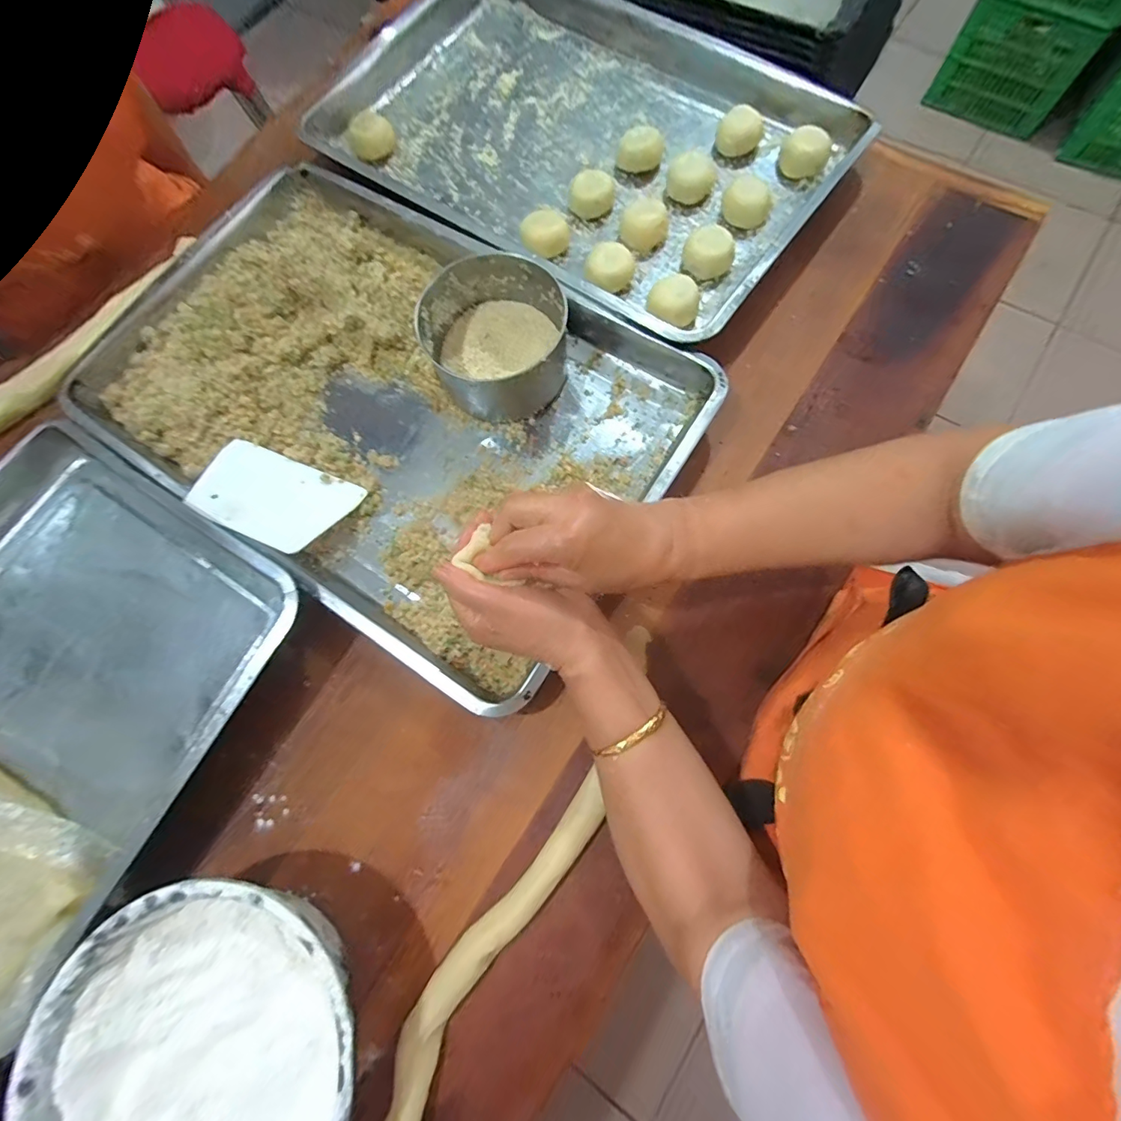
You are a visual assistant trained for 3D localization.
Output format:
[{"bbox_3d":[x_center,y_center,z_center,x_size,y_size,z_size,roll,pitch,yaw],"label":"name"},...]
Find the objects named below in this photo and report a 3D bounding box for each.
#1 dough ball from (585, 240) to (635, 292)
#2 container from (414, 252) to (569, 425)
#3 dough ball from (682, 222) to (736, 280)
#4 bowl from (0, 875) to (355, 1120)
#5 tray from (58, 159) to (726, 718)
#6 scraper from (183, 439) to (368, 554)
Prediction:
[{"bbox_3d":[0.054,-0.315,0.520,0.051,0.033,0.045,10,77,6],"label":"dough ball"},{"bbox_3d":[-0.065,-0.225,0.485,0.136,0.072,0.133,-1,74,4],"label":"container"},{"bbox_3d":[0.162,-0.334,0.520,0.054,0.034,0.044,19,79,8],"label":"dough ball"},{"bbox_3d":[-0.248,0.349,0.347,0.217,0.079,0.222,-1,74,4],"label":"bowl"},{"bbox_3d":[-0.186,-0.173,0.489,0.600,0.048,0.391,33,79,8],"label":"tray"},{"bbox_3d":[-0.282,-0.063,0.465,0.143,0.008,0.093,23,58,3],"label":"scraper"}]

